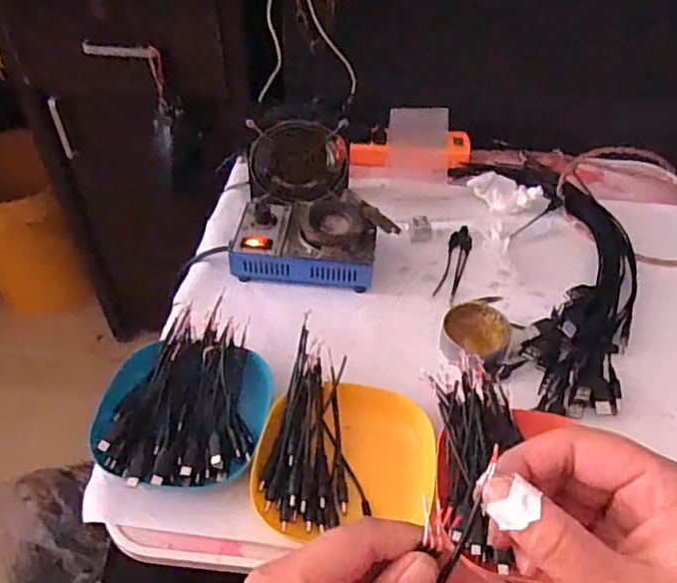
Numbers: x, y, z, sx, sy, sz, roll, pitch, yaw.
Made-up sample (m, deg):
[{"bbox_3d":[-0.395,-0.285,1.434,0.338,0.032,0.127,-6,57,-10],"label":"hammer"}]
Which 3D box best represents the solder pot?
[{"bbox_3d":[-0.027,-0.063,0.664,0.171,0.061,0.116,2,46,1],"label":"solder pot"}]

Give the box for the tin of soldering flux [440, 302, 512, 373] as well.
[{"bbox_3d":[0.134,0.043,0.591,0.063,0.029,0.060,1,46,-1],"label":"tin of soldering flux"}]

